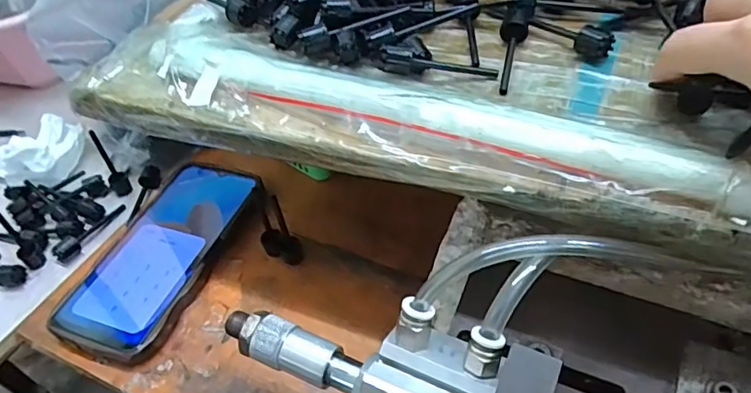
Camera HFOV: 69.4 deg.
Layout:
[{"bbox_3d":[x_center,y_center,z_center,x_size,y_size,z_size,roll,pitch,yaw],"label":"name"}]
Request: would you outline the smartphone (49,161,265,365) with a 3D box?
[{"bbox_3d":[-0.152,0.037,0.394,0.086,0.011,0.167,13,49,18],"label":"smartphone"}]

